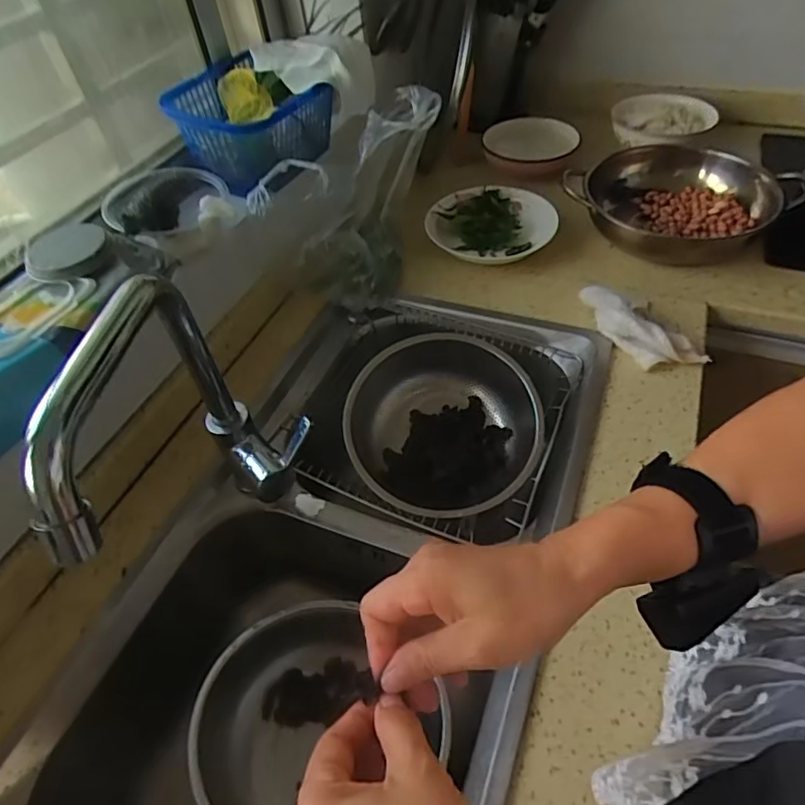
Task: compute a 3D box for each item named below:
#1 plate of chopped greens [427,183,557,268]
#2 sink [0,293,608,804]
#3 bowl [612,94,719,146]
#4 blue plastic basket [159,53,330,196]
[{"bbox_3d":[0.140,-0.285,0.860,0.180,0.028,0.182,-3,47,3],"label":"plate of chopped greens"},{"bbox_3d":[-0.055,0.181,0.604,0.421,0.200,0.727,12,50,17],"label":"sink"},{"bbox_3d":[0.476,-0.522,0.998,0.166,0.048,0.154,-3,47,3],"label":"bowl"},{"bbox_3d":[-0.197,-0.361,0.728,0.160,0.113,0.180,18,52,22],"label":"blue plastic basket"}]

